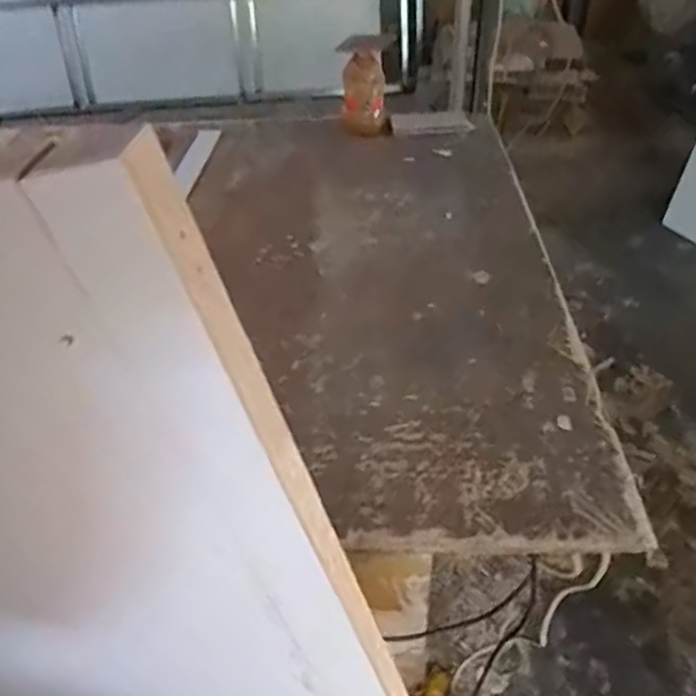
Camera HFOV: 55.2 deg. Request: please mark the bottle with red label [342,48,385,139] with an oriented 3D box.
[{"bbox_3d":[0.035,-0.572,1.501,0.087,0.172,0.104,2,42,9],"label":"bottle with red label"}]

